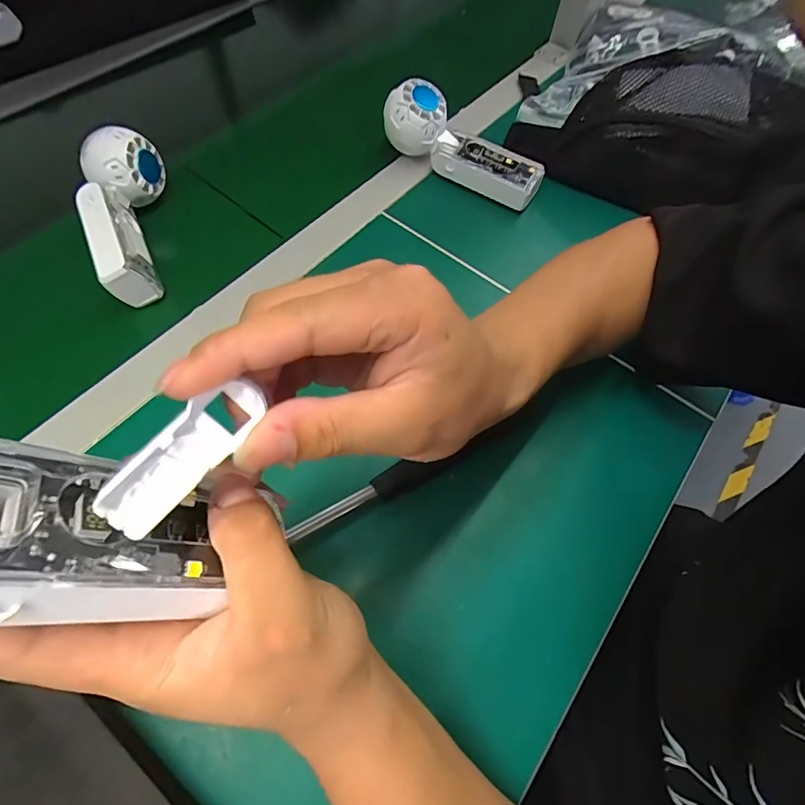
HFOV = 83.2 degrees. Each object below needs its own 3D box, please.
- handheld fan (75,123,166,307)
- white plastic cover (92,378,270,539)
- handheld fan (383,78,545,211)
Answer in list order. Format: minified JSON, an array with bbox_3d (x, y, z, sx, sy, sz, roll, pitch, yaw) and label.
[{"bbox_3d":[-0.239,-0.161,0.387,0.061,0.058,0.152,-11,64,-9],"label":"handheld fan"},{"bbox_3d":[-0.066,0.016,0.140,0.018,0.009,0.056,41,79,16],"label":"white plastic cover"},{"bbox_3d":[0.060,-0.262,0.469,0.177,0.051,0.053,31,64,-2],"label":"handheld fan"}]

